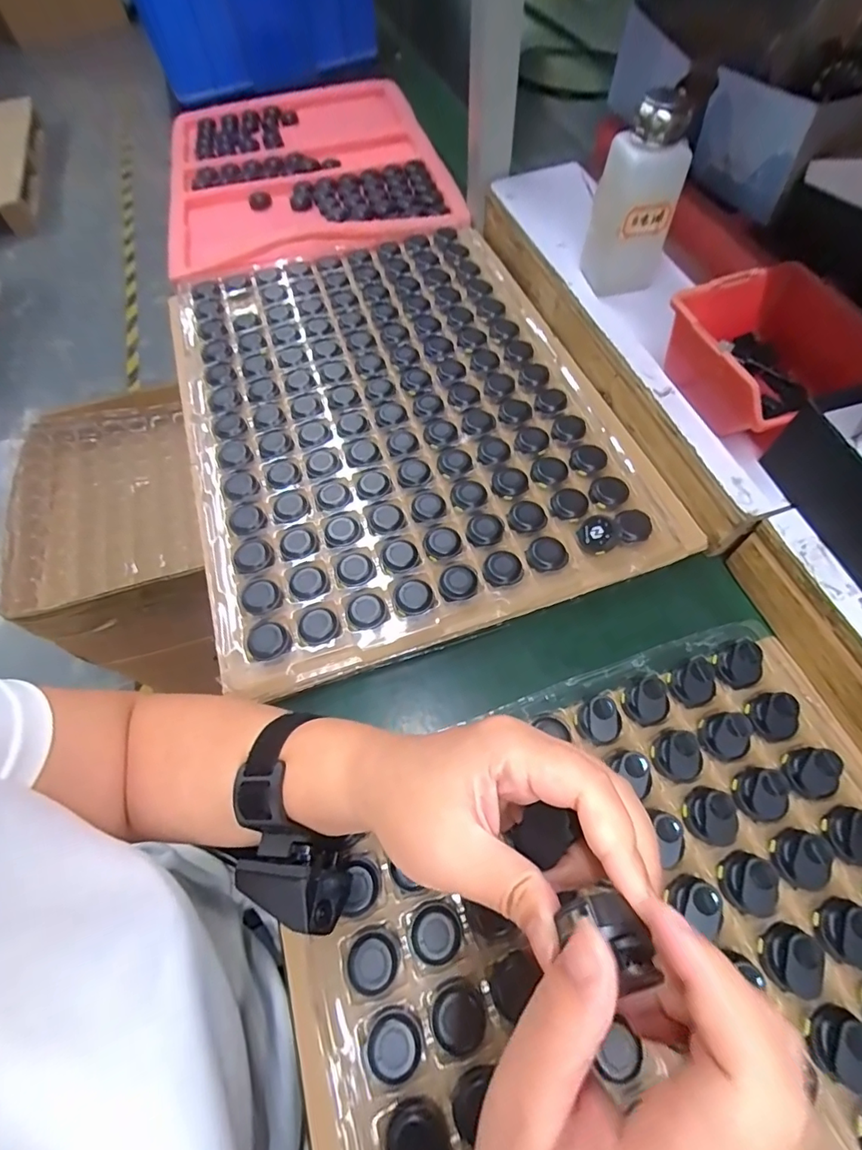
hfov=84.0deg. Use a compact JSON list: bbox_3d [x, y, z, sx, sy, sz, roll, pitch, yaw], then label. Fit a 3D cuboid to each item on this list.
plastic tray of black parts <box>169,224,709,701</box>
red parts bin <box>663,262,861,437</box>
[{"bbox_3d":[-0.042,-0.166,0.457,0.368,0.025,0.479,-17,64,-9],"label":"plastic tray of black parts"},{"bbox_3d":[0.251,-0.161,0.365,0.116,0.063,0.120,-20,63,-7],"label":"red parts bin"}]

